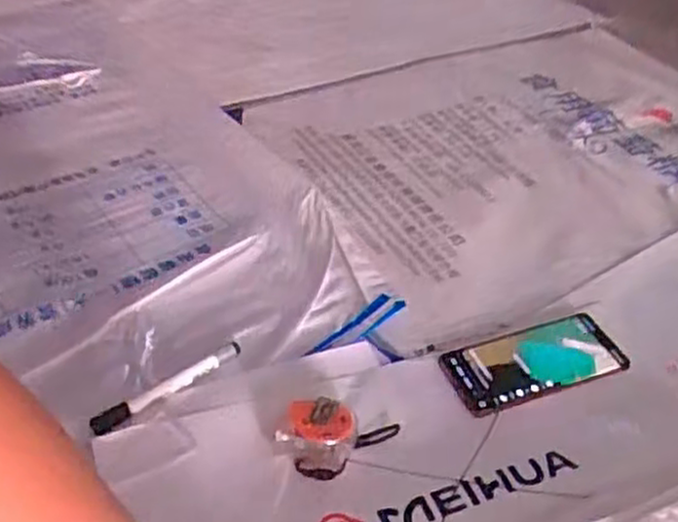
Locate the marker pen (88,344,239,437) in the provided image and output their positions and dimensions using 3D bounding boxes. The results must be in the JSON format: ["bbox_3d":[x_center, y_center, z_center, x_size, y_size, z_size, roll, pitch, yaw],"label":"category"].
[{"bbox_3d":[-0.148,0.109,0.667,0.146,0.014,0.020,-25,48,-30],"label":"marker pen"}]

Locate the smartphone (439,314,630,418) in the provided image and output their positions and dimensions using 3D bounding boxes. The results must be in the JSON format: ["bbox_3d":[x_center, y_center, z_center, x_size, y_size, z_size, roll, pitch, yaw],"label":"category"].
[{"bbox_3d":[0.184,0.093,0.716,0.165,0.010,0.076,-12,43,-17],"label":"smartphone"}]

